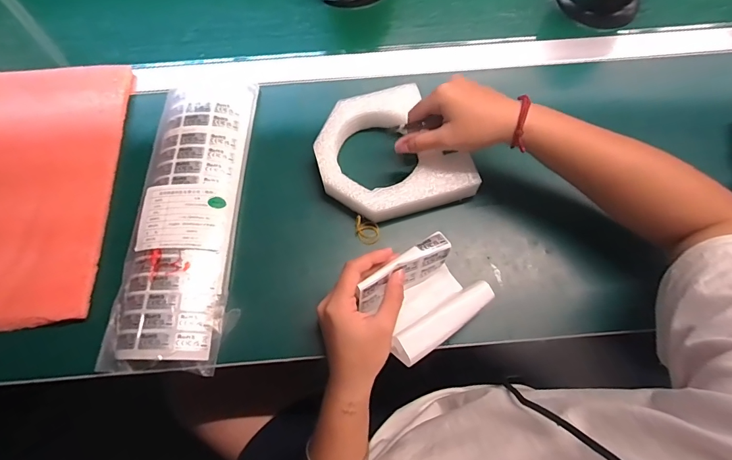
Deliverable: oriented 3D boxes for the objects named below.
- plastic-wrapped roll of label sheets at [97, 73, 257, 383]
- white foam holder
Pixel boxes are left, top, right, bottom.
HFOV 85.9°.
[{"bbox_3d":[-0.201,-0.022,0.448,0.115,0.038,0.340,1,70,1],"label":"plastic-wrapped roll of label sheets"},{"bbox_3d":[0.027,-0.088,0.449,0.160,0.027,0.149,-16,70,-5],"label":"white foam holder"}]

